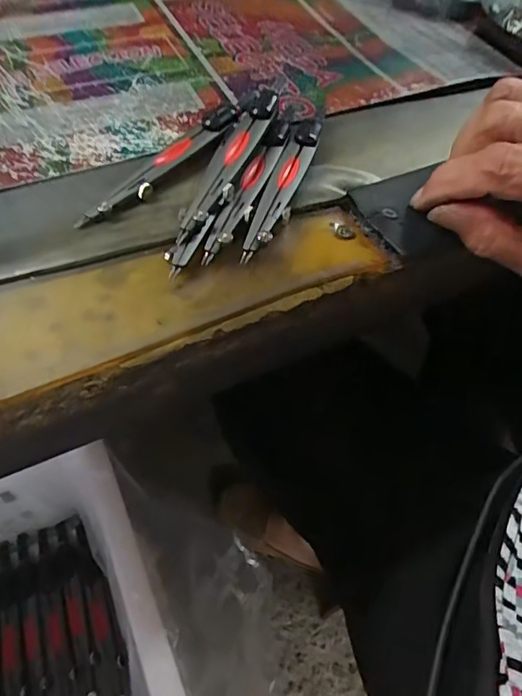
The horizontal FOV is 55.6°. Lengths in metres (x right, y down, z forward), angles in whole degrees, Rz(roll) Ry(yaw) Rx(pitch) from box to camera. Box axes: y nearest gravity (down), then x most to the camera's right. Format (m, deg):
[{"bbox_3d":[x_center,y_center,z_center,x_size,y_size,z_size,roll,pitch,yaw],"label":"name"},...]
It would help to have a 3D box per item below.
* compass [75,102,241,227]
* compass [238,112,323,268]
[{"bbox_3d":[-0.047,-0.092,0.246,0.015,0.011,0.108,34,60,17],"label":"compass"},{"bbox_3d":[0.014,-0.086,0.244,0.015,0.010,0.124,16,57,6],"label":"compass"}]

